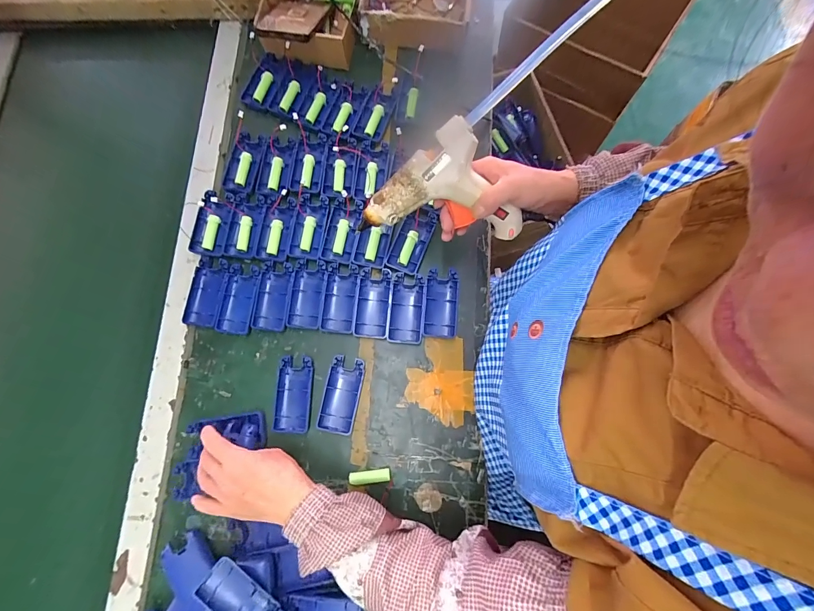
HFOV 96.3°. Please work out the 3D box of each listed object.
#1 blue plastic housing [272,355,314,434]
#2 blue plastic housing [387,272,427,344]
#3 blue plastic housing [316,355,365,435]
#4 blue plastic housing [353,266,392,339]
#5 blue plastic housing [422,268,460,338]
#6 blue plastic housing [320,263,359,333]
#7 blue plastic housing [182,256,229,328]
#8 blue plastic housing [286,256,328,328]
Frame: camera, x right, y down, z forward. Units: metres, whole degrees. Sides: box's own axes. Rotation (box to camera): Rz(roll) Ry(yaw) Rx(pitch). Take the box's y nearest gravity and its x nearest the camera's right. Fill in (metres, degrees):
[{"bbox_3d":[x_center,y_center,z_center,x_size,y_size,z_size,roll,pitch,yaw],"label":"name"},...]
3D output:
[{"bbox_3d":[-0.146,0.114,0.471,0.048,0.014,0.093,2,78,3],"label":"blue plastic housing"},{"bbox_3d":[0.000,0.003,0.490,0.045,0.014,0.092,4,78,4],"label":"blue plastic housing"},{"bbox_3d":[-0.084,0.115,0.470,0.045,0.014,0.094,10,78,5],"label":"blue plastic housing"},{"bbox_3d":[-0.045,-0.004,0.492,0.045,0.013,0.093,5,78,4],"label":"blue plastic housing"},{"bbox_3d":[0.046,-0.002,0.492,0.044,0.015,0.090,4,78,3],"label":"blue plastic housing"},{"bbox_3d":[-0.090,-0.010,0.495,0.042,0.013,0.092,4,78,4],"label":"blue plastic housing"},{"bbox_3d":[-0.273,-0.019,0.495,0.044,0.012,0.093,10,78,5],"label":"blue plastic housing"},{"bbox_3d":[-0.135,-0.015,0.498,0.047,0.013,0.093,6,78,4],"label":"blue plastic housing"}]

